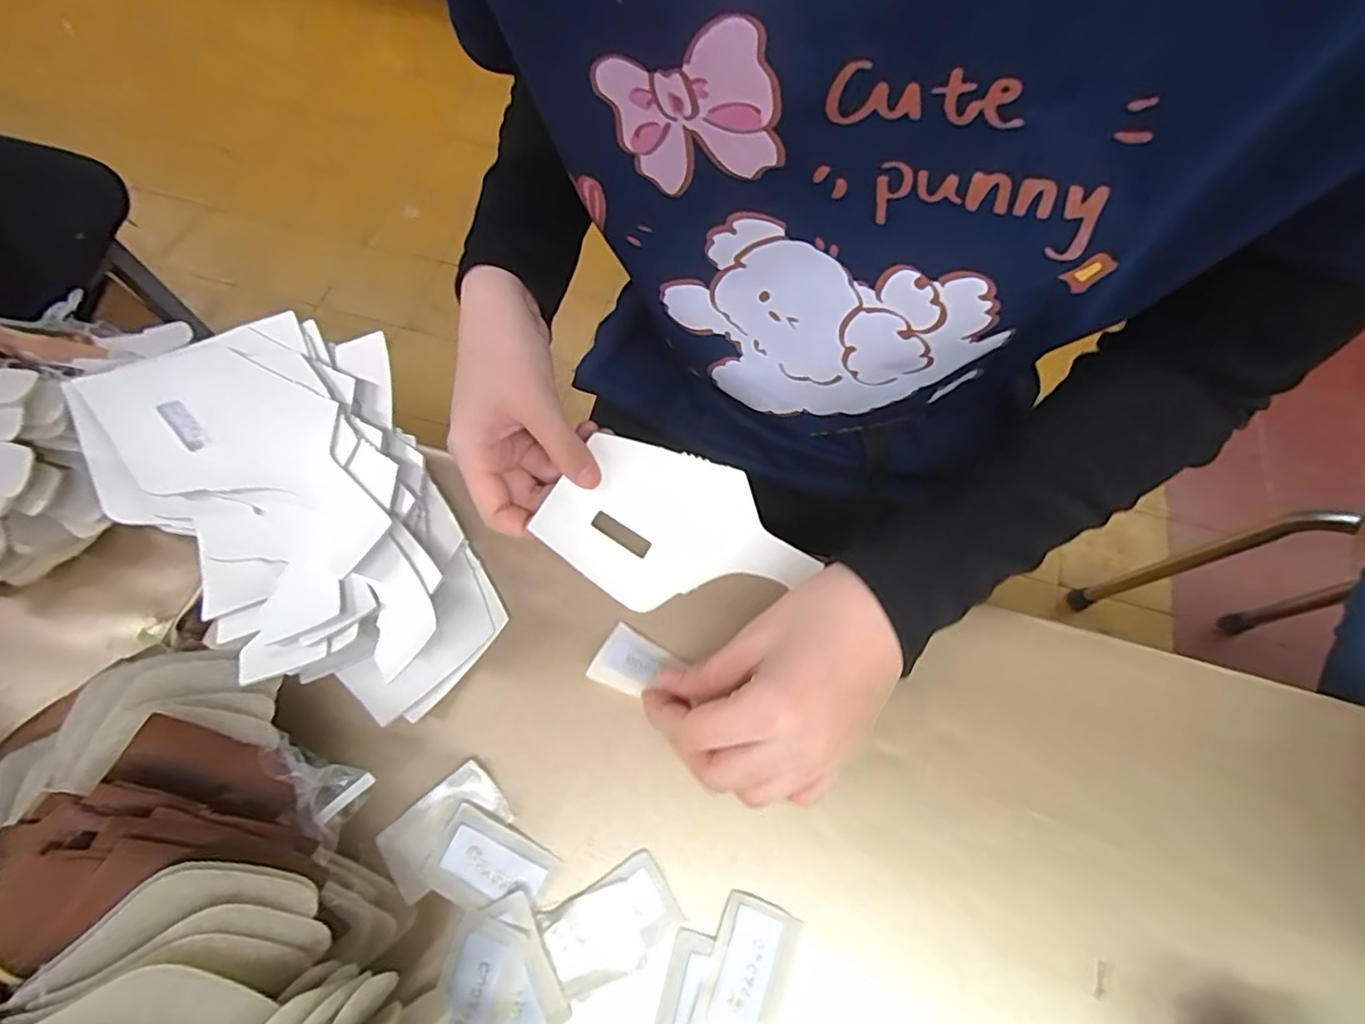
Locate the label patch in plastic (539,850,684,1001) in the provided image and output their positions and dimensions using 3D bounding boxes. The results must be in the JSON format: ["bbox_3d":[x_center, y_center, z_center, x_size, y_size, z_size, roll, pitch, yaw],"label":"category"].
[{"bbox_3d":[-0.031,0.183,0.270,0.055,0.004,0.037,-26,68,-15],"label":"label patch in plastic"}]

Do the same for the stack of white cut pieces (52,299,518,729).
[{"bbox_3d":[-0.207,-0.004,0.325,0.145,0.051,0.253,-25,68,-14],"label":"stack of white cut pieces"}]

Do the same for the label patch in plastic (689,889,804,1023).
[{"bbox_3d":[0.028,0.199,0.264,0.034,0.006,0.055,24,65,9],"label":"label patch in plastic"}]

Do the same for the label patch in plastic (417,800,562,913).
[{"bbox_3d":[-0.088,0.161,0.277,0.052,0.004,0.036,24,65,9],"label":"label patch in plastic"}]

